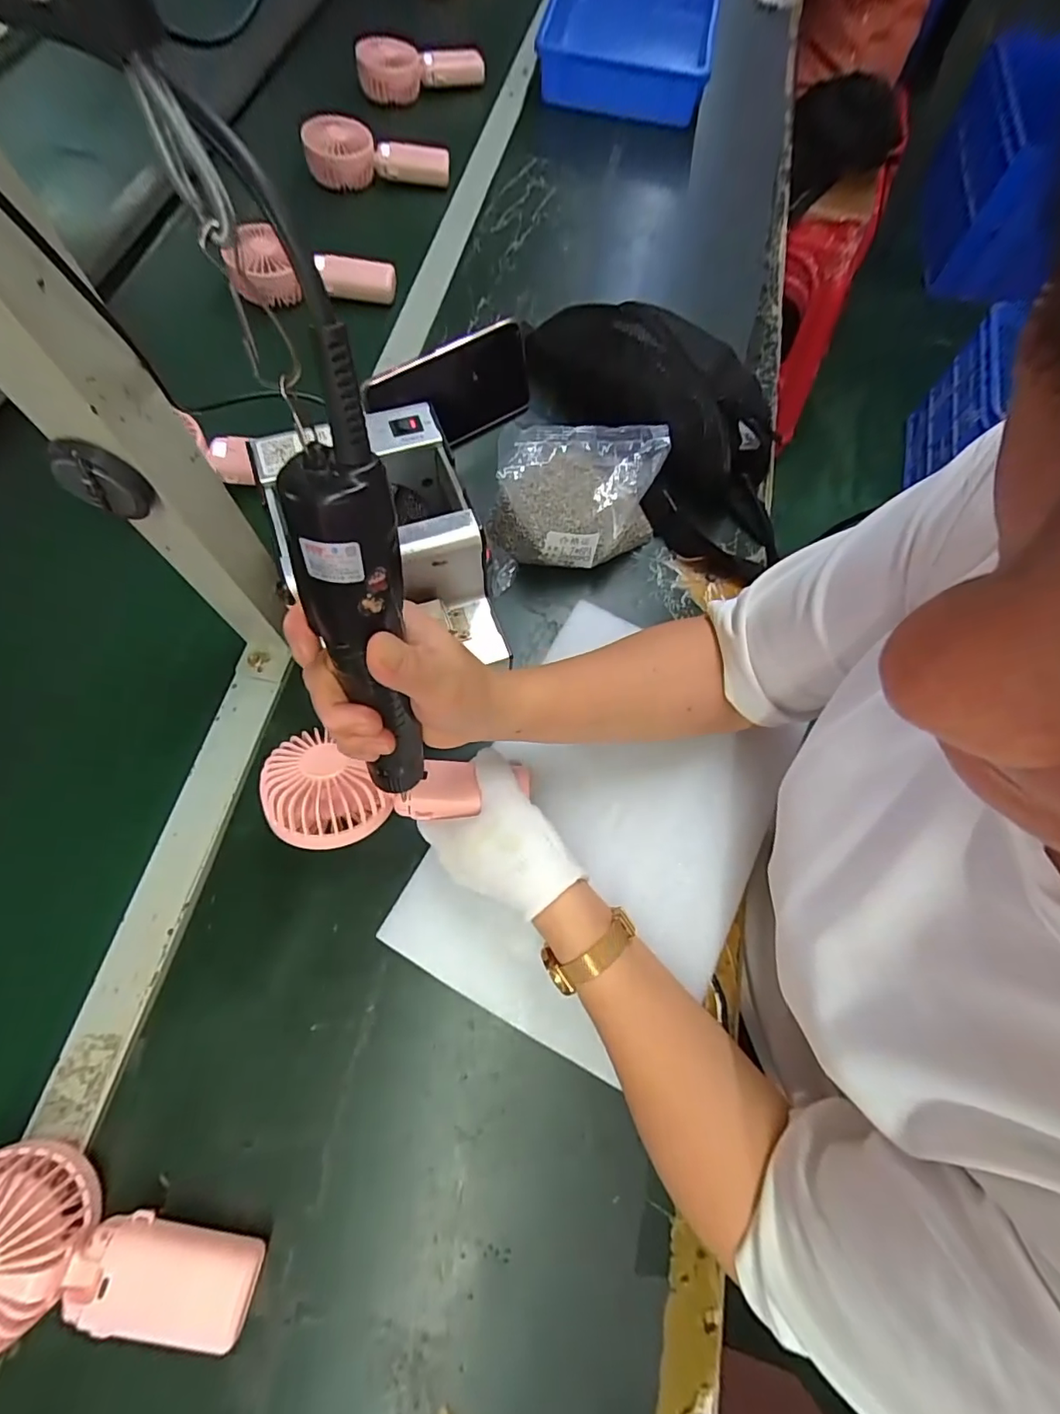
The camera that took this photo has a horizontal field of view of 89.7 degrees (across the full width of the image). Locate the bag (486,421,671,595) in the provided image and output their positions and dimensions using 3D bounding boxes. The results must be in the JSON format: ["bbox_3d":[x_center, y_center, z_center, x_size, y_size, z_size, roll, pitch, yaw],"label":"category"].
[{"bbox_3d":[0.042,-0.179,0.473,0.160,0.102,0.087,-9,69,-6],"label":"bag"}]

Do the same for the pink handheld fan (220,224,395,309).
[{"bbox_3d":[-0.247,-0.505,0.617,0.180,0.057,0.082,-4,69,-2],"label":"pink handheld fan"}]

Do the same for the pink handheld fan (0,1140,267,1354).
[{"bbox_3d":[-0.243,0.302,0.298,0.175,0.057,0.081,4,69,-1],"label":"pink handheld fan"}]

